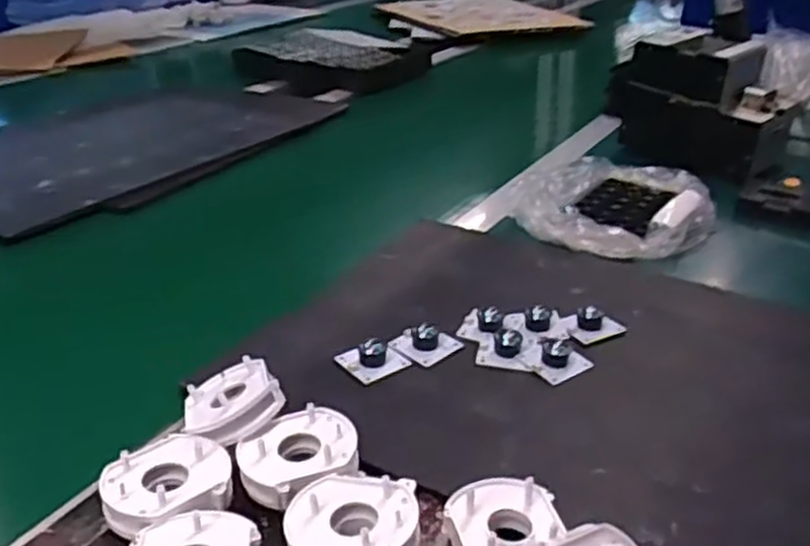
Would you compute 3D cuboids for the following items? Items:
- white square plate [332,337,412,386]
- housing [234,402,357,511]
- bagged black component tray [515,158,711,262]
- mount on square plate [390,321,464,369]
[{"bbox_3d":[-0.023,0.061,0.590,0.049,0.018,0.049,-16,32,-29],"label":"white square plate"},{"bbox_3d":[-0.064,0.111,0.469,0.068,0.025,0.055,-15,32,-28],"label":"housing"},{"bbox_3d":[0.231,-0.084,0.856,0.195,0.035,0.228,12,30,19],"label":"bagged black component tray"},{"bbox_3d":[0.017,0.050,0.608,0.043,0.017,0.043,-23,36,-37],"label":"mount on square plate"}]

